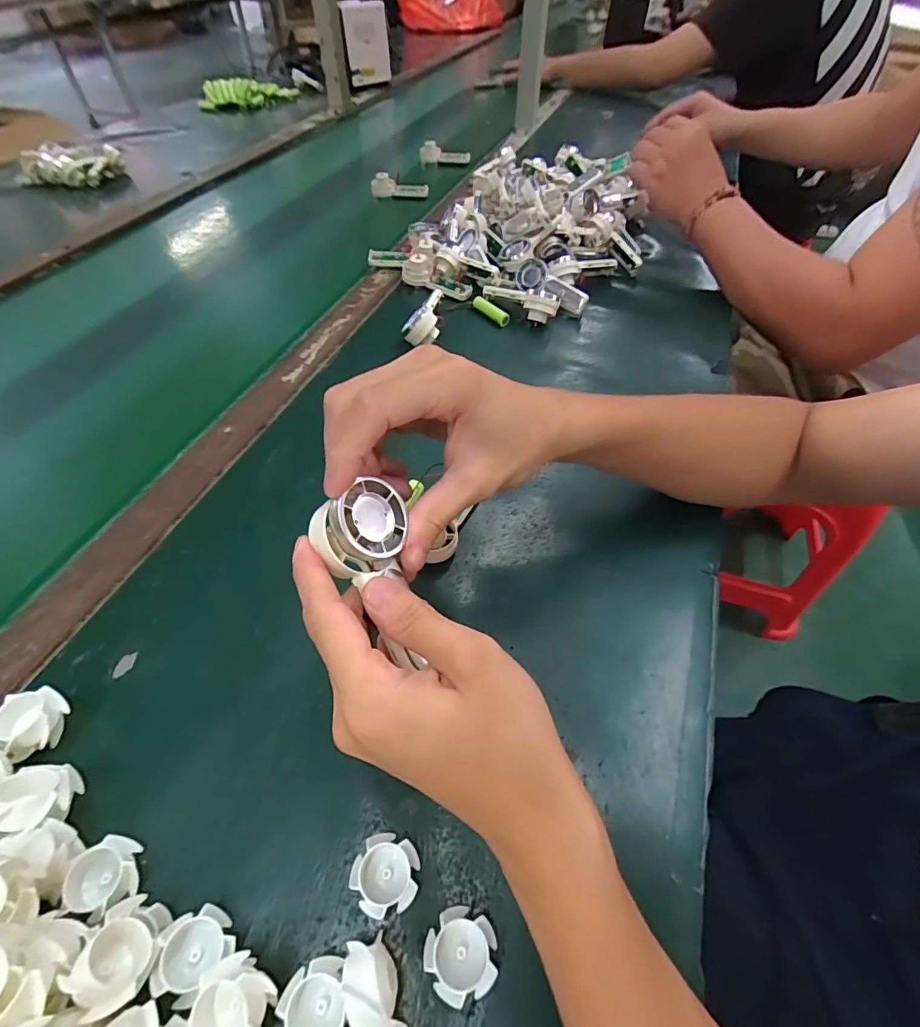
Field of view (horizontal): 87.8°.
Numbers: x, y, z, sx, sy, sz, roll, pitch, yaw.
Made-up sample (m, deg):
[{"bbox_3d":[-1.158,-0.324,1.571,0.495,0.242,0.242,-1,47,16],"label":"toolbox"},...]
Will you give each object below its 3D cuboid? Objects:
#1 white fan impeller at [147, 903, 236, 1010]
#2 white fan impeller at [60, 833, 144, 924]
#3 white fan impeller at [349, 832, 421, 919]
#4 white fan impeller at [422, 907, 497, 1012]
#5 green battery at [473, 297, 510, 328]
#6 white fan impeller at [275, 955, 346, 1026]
[{"bbox_3d":[-0.120,0.198,0.217,0.029,0.022,0.029,1,52,-1],"label":"white fan impeller"},{"bbox_3d":[-0.170,0.175,0.231,0.029,0.017,0.029,1,52,-1],"label":"white fan impeller"},{"bbox_3d":[-0.036,0.179,0.238,0.032,0.018,0.032,1,52,-1],"label":"white fan impeller"},{"bbox_3d":[0.001,0.202,0.221,0.032,0.018,0.031,-15,54,-13],"label":"white fan impeller"},{"bbox_3d":[0.035,-0.230,0.543,0.011,0.016,0.053,-37,61,-26],"label":"green battery"},{"bbox_3d":[-0.065,0.217,0.209,0.029,0.017,0.032,-9,53,-8],"label":"white fan impeller"}]

